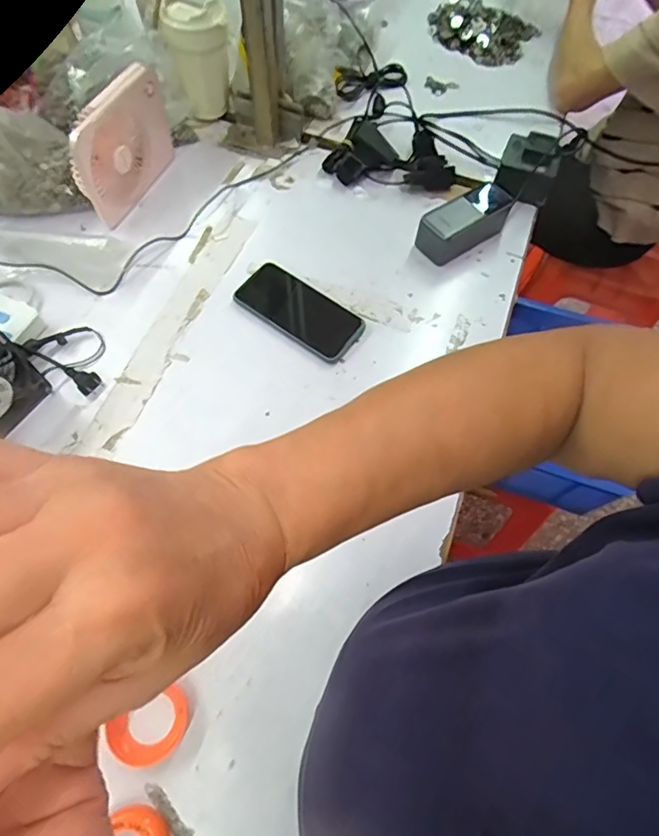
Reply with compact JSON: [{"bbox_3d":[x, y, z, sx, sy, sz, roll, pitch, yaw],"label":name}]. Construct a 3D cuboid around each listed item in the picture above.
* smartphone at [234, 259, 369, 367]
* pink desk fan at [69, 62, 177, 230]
[{"bbox_3d":[-0.039,-0.136,0.643,0.166,0.011,0.079,35,68,14],"label":"smartphone"},{"bbox_3d":[-0.267,-0.350,0.672,0.030,0.131,0.164,23,66,9],"label":"pink desk fan"}]

